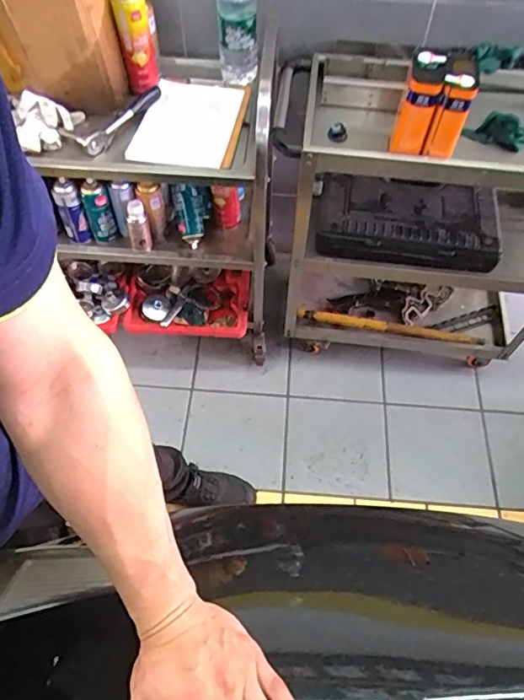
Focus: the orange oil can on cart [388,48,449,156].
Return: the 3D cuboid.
[{"bbox_3d":[0.298,-0.465,0.990,0.060,0.190,0.114,12,59,7],"label":"orange oil can on cart"}]

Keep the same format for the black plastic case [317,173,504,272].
[{"bbox_3d":[0.371,-0.327,1.349,0.468,0.113,0.241,10,59,6],"label":"black plastic case"}]

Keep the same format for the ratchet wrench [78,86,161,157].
[{"bbox_3d":[-0.318,-0.522,1.162,0.039,0.032,0.241,27,62,15],"label":"ratchet wrench"}]

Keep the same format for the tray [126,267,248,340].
[{"bbox_3d":[-0.209,-0.152,1.550,0.337,0.062,0.227,3,59,1],"label":"tray"}]

